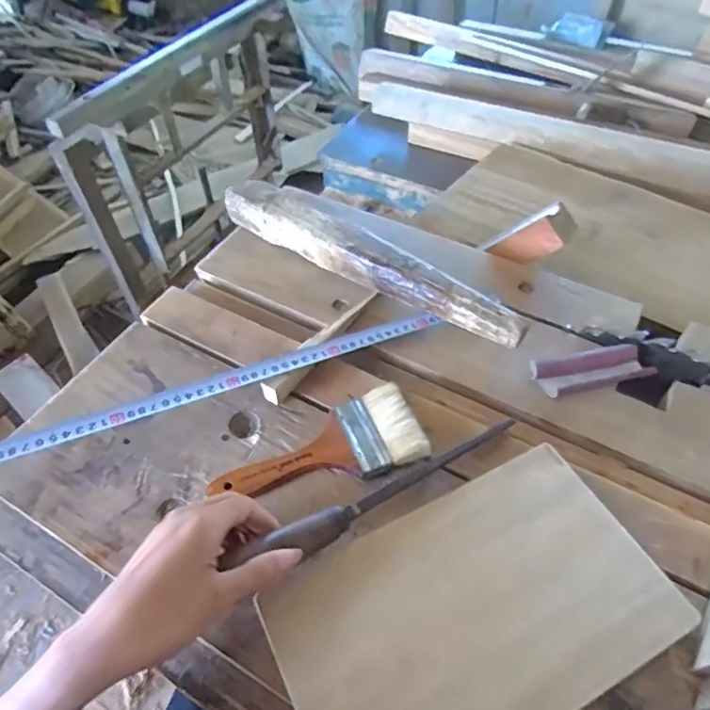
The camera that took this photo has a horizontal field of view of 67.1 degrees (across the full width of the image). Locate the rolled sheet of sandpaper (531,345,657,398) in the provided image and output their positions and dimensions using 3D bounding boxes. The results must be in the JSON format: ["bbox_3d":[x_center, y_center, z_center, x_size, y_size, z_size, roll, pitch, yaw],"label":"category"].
[{"bbox_3d":[0.222,0.014,0.503,0.109,0.011,0.037,-8,51,-5],"label":"rolled sheet of sandpaper"}]

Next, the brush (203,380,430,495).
[{"bbox_3d":[-0.029,0.082,0.461,0.174,0.015,0.075,-16,53,-11],"label":"brush"}]

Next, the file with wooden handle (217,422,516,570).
[{"bbox_3d":[0.024,0.106,0.423,0.256,0.024,0.026,-21,53,-26],"label":"file with wooden handle"}]

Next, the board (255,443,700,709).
[{"bbox_3d":[0.080,0.172,0.377,0.260,0.012,0.167,-23,54,-16],"label":"board"}]

